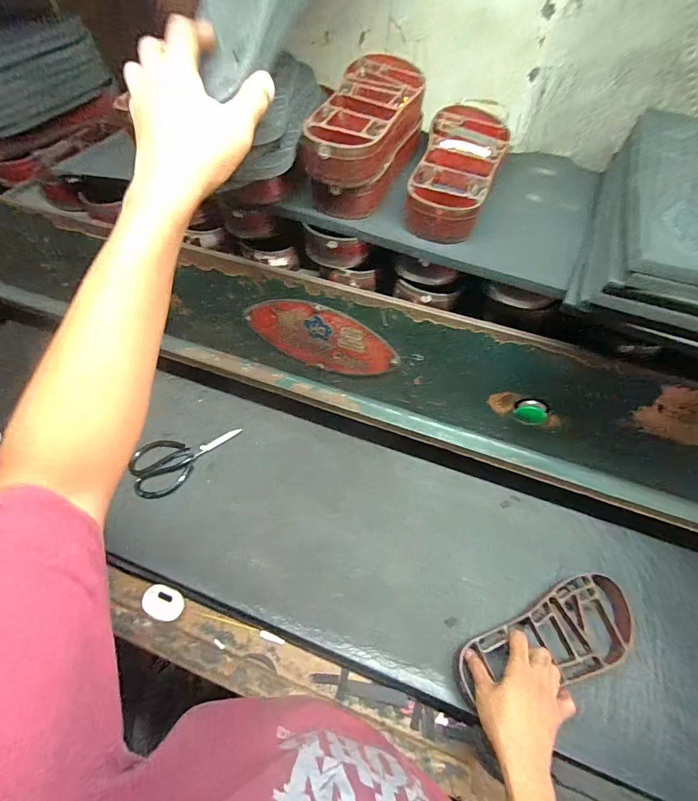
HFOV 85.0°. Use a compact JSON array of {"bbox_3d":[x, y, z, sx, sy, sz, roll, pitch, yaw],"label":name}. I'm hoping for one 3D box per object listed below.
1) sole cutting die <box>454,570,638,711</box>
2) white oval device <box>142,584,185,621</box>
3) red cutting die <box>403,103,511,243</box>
[{"bbox_3d":[0.263,0.319,0.511,0.260,0.034,0.101,-14,58,-10],"label":"sole cutting die"},{"bbox_3d":[-0.291,0.314,0.596,0.069,0.022,0.044,17,58,10],"label":"white oval device"},{"bbox_3d":[0.133,-0.281,0.464,0.091,0.043,0.241,14,57,8],"label":"red cutting die"}]

